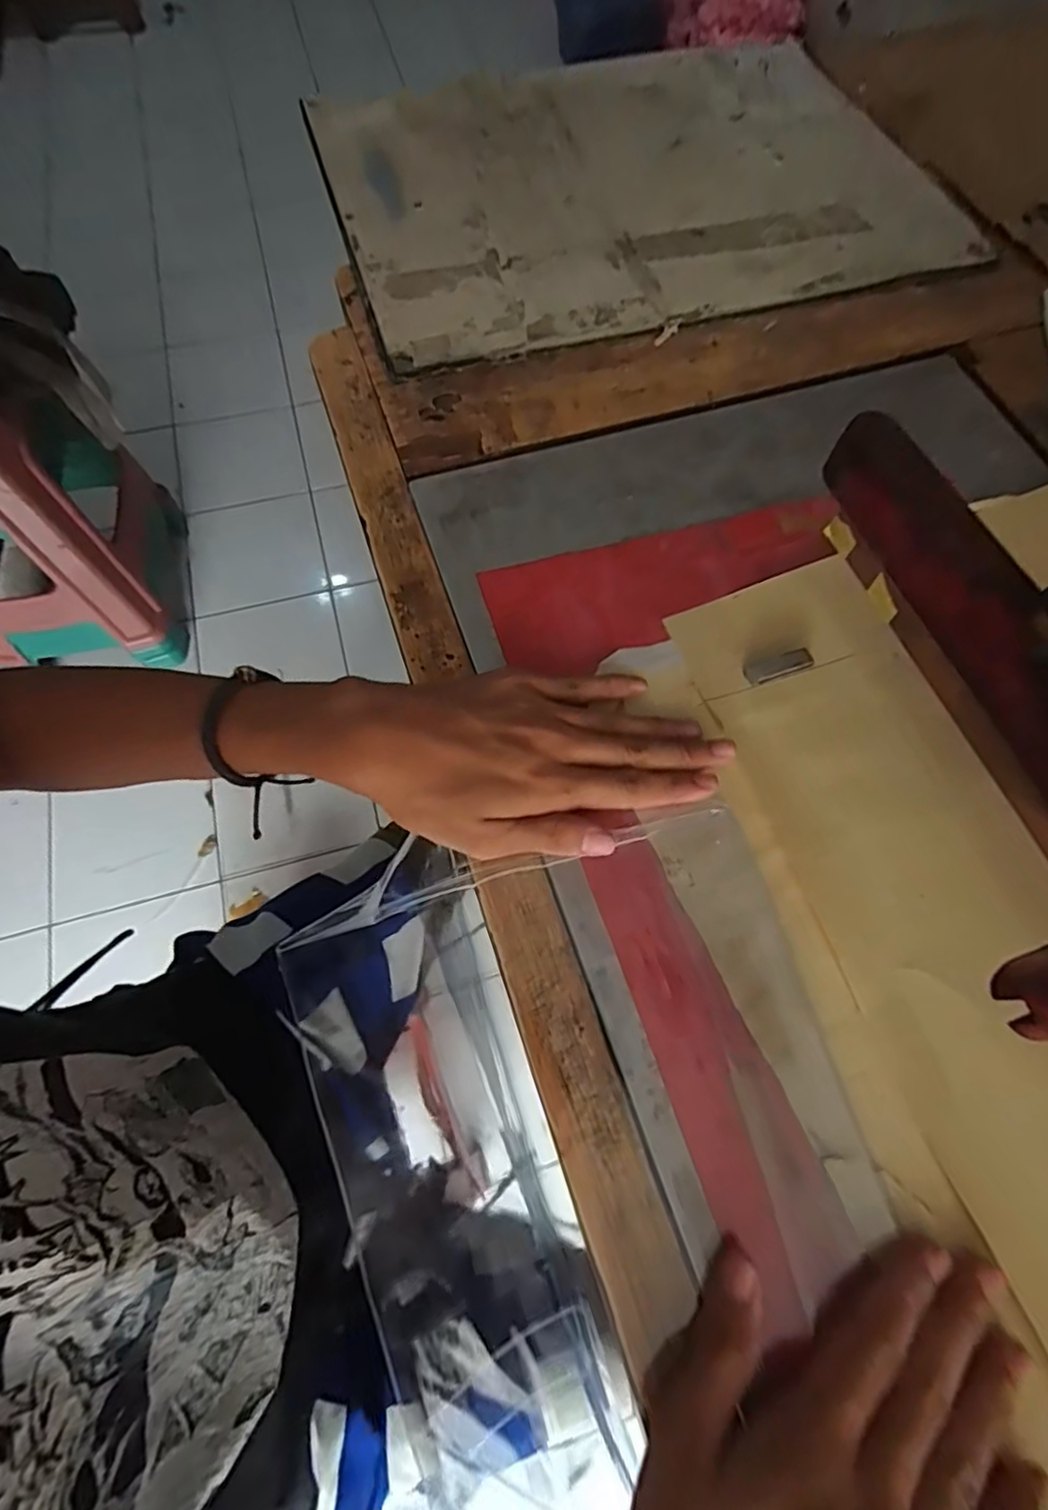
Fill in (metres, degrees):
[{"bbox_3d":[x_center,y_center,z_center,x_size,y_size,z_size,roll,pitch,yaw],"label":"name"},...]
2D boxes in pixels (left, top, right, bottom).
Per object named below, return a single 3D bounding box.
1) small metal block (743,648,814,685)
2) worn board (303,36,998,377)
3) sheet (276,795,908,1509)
[{"bbox_3d":[0.137,-0.048,0.340,0.037,0.004,0.013,-16,69,-7],"label":"small metal block"},{"bbox_3d":[0.099,-0.480,0.523,0.503,0.009,0.356,-15,69,-6],"label":"worn board"},{"bbox_3d":[0.027,0.143,0.270,0.214,0.007,0.237,-22,69,-6],"label":"sheet"}]

